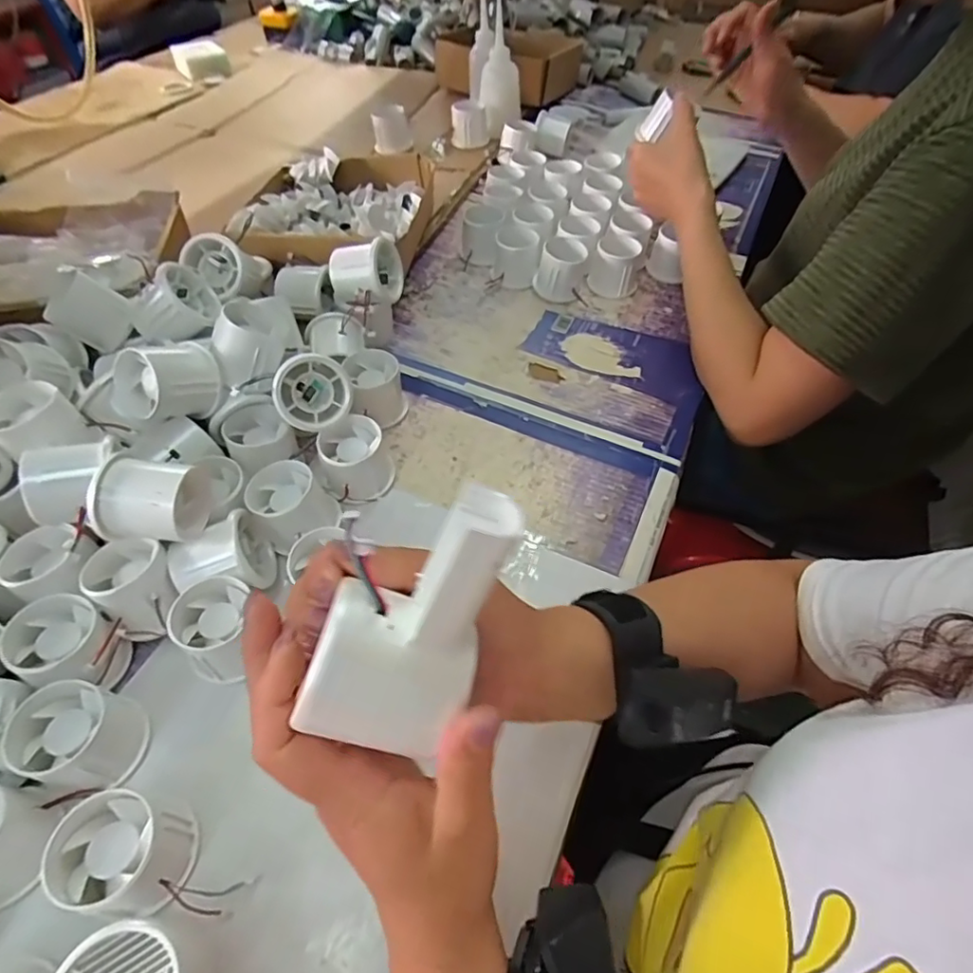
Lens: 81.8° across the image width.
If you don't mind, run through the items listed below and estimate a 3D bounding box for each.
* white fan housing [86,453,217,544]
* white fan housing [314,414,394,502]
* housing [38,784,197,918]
[{"bbox_3d":[-0.219,0.007,0.369,0.054,0.057,0.058,-3,52,-5],"label":"white fan housing"},{"bbox_3d":[-0.105,-0.021,0.457,0.052,0.046,0.054,1,52,-1],"label":"white fan housing"},{"bbox_3d":[-0.190,0.192,0.295,0.059,0.042,0.054,17,54,11],"label":"housing"}]

